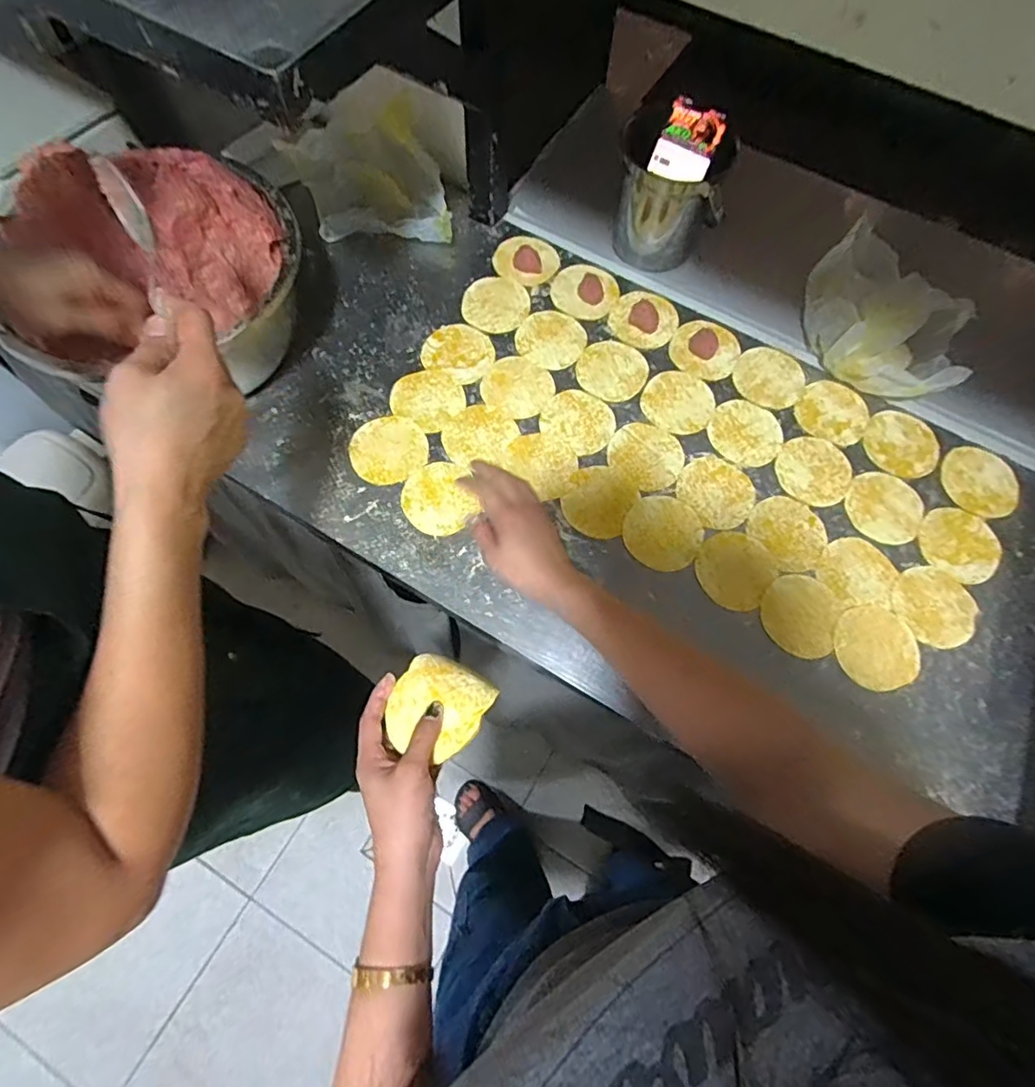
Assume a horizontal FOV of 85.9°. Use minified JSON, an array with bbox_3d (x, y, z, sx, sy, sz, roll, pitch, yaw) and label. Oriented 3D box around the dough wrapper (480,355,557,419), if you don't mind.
[{"bbox_3d":[0.000,-0.185,0.650,0.080,0.004,0.076,30,71,9],"label":"dough wrapper"}]

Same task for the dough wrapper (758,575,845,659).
[{"bbox_3d":[0.285,0.071,0.563,0.077,0.004,0.082,23,71,7],"label":"dough wrapper"}]

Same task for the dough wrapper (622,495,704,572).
[{"bbox_3d":[0.154,-0.013,0.590,0.081,0.004,0.081,0,69,-1],"label":"dough wrapper"}]

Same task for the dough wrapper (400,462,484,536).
[{"bbox_3d":[-0.084,-0.048,0.593,0.074,0.004,0.081,0,69,-1],"label":"dough wrapper"}]

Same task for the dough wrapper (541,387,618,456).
[{"bbox_3d":[0.071,-0.142,0.637,0.083,0.004,0.072,37,73,12],"label":"dough wrapper"}]

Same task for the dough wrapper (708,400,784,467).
[{"bbox_3d":[0.261,-0.127,0.637,0.082,0.004,0.083,0,69,-1],"label":"dough wrapper"}]

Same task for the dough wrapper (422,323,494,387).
[{"bbox_3d":[-0.070,-0.230,0.665,0.083,0.004,0.074,23,71,7],"label":"dough wrapper"}]

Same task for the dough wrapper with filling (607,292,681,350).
[{"bbox_3d":[0.158,-0.282,0.685,0.082,0.016,0.086,0,69,-1],"label":"dough wrapper with filling"}]

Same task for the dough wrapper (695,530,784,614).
[{"bbox_3d":[0.225,0.026,0.576,0.076,0.004,0.081,0,69,-1],"label":"dough wrapper"}]

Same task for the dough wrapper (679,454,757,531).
[{"bbox_3d":[0.220,-0.058,0.611,0.078,0.004,0.084,0,69,-1],"label":"dough wrapper"}]

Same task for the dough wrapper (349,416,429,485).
[{"bbox_3d":[-0.142,-0.104,0.614,0.082,0.004,0.082,0,69,-1],"label":"dough wrapper"}]

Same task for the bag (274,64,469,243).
[{"bbox_3d":[-0.191,-0.466,0.691,0.252,0.108,0.161,6,69,1],"label":"bag"}]

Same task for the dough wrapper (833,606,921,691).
[{"bbox_3d":[0.356,0.103,0.553,0.080,0.004,0.080,0,69,-1],"label":"dough wrapper"}]

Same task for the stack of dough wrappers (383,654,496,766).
[{"bbox_3d":[-0.063,0.141,0.474,0.081,0.035,0.074,22,74,25],"label":"stack of dough wrappers"}]

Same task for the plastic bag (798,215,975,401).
[{"bbox_3d":[0.418,-0.254,0.647,0.194,0.081,0.141,41,74,13],"label":"plastic bag"}]

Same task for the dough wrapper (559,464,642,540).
[{"bbox_3d":[0.088,-0.046,0.601,0.071,0.004,0.080,28,71,9],"label":"dough wrapper"}]

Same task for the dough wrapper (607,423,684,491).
[{"bbox_3d":[0.146,-0.101,0.625,0.082,0.004,0.076,0,69,-1],"label":"dough wrapper"}]

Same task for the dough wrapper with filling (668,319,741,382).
[{"bbox_3d":[0.229,-0.239,0.673,0.080,0.014,0.080,0,69,-1],"label":"dough wrapper with filling"}]

